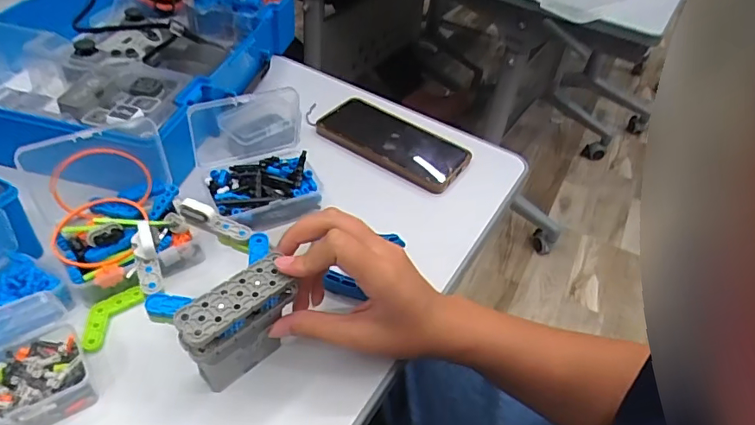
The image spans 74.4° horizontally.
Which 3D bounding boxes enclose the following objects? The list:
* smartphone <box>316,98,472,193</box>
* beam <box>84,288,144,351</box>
[{"bbox_3d":[0.020,-0.078,0.536,0.159,0.018,0.082,27,47,21],"label":"smartphone"},{"bbox_3d":[-0.193,0.073,0.355,0.024,0.006,0.052,19,44,13],"label":"beam"}]

